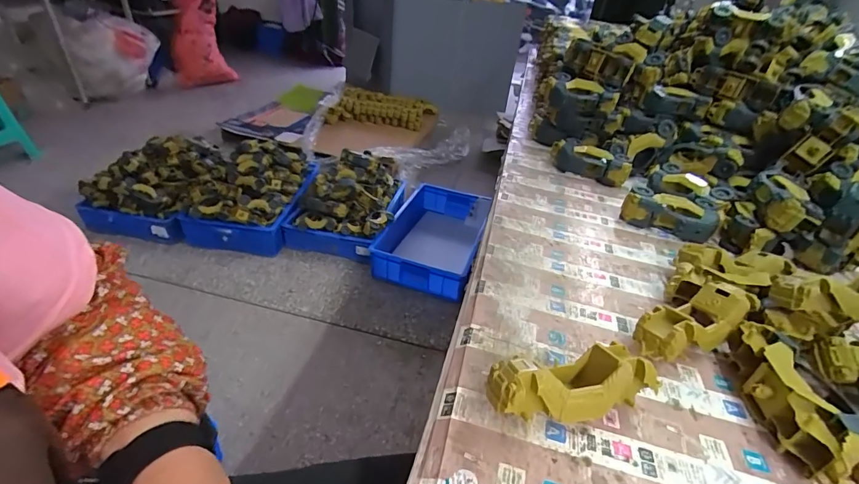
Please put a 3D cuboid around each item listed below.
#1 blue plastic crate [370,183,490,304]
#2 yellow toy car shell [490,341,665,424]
[{"bbox_3d":[0.009,-0.034,1.819,0.425,0.137,0.685,13,34,9],"label":"blue plastic crate"},{"bbox_3d":[0.139,0.142,0.403,0.168,0.061,0.063,-4,35,-16],"label":"yellow toy car shell"}]

